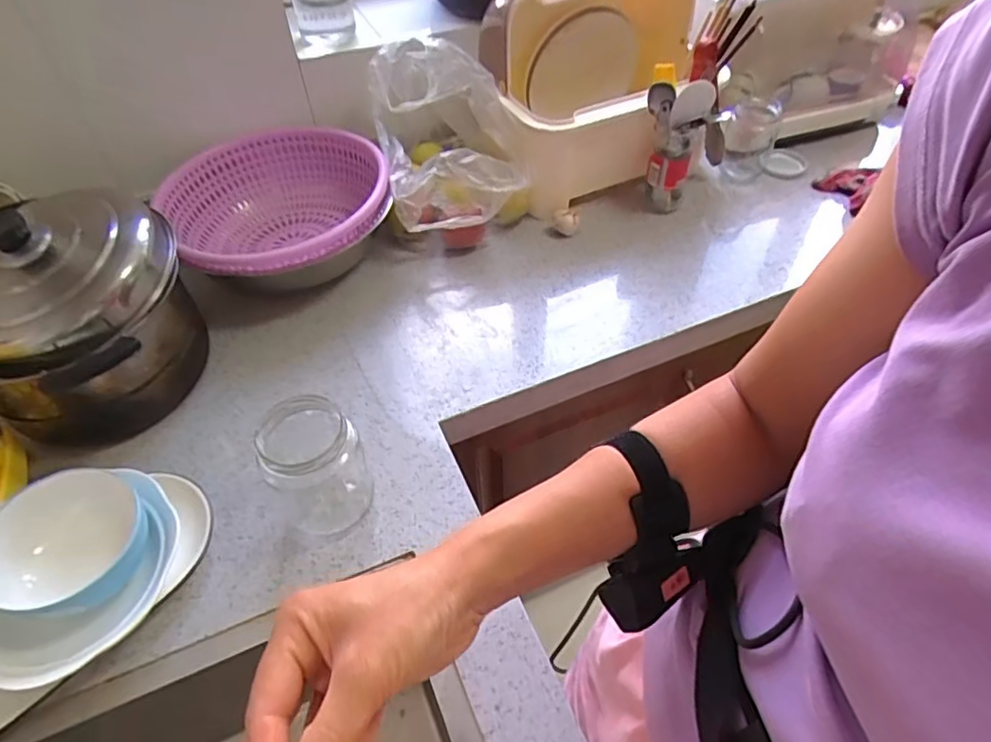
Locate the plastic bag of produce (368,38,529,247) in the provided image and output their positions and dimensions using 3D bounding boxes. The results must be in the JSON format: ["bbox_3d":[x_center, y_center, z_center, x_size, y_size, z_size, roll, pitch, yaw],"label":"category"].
[{"bbox_3d":[-0.067,-0.330,0.890,0.199,0.208,0.266,-10,50,-8],"label":"plastic bag of produce"}]

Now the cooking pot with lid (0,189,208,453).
[{"bbox_3d":[-0.455,-0.043,0.639,0.214,0.210,0.223,0,49,0],"label":"cooking pot with lid"}]

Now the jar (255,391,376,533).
[{"bbox_3d":[-0.169,0.092,0.572,0.084,0.126,0.077,0,49,0],"label":"jar"}]

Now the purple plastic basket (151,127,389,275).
[{"bbox_3d":[-0.291,-0.213,0.851,0.288,0.121,0.289,0,49,0],"label":"purple plastic basket"}]

